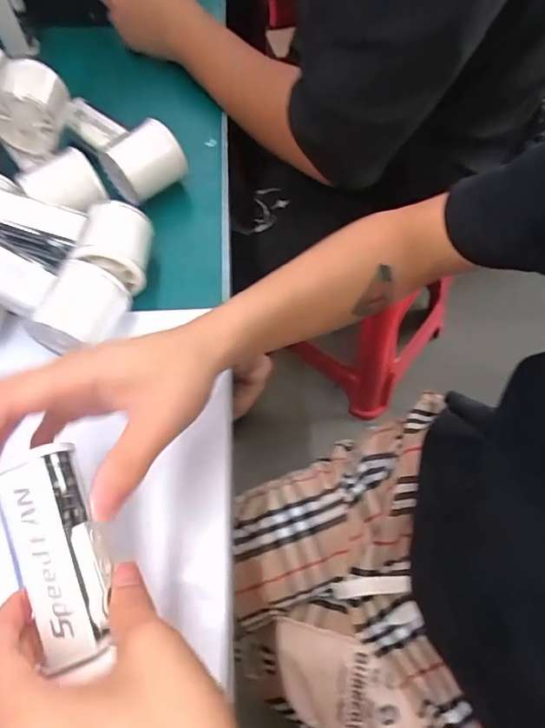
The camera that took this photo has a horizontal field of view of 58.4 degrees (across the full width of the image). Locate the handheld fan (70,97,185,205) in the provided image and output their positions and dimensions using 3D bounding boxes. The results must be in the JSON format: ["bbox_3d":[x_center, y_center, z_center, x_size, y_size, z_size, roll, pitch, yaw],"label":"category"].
[{"bbox_3d":[-0.142,-0.214,0.465,0.071,0.062,0.136,-31,65,-14],"label":"handheld fan"}]

